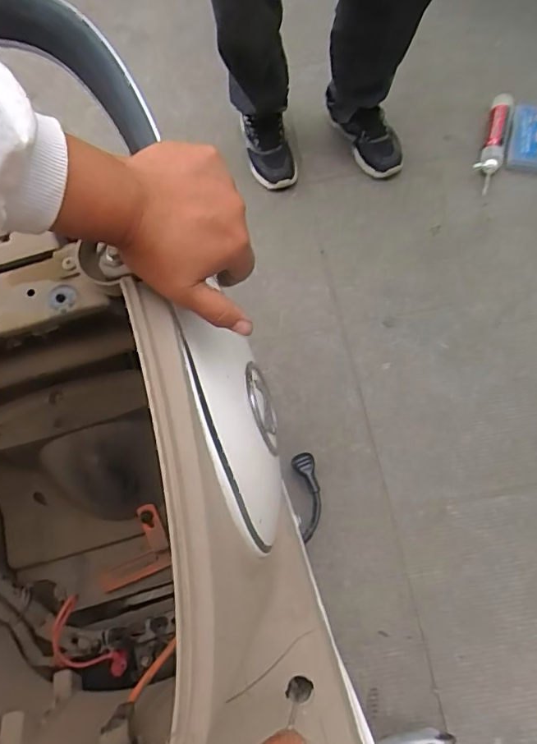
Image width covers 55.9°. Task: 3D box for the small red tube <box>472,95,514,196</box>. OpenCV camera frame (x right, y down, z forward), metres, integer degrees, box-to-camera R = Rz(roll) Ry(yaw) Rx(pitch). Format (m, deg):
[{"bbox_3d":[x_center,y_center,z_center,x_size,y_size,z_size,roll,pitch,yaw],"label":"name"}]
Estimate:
[{"bbox_3d":[0.558,-0.571,1.251,0.060,0.041,0.274,19,70,10],"label":"small red tube"}]

